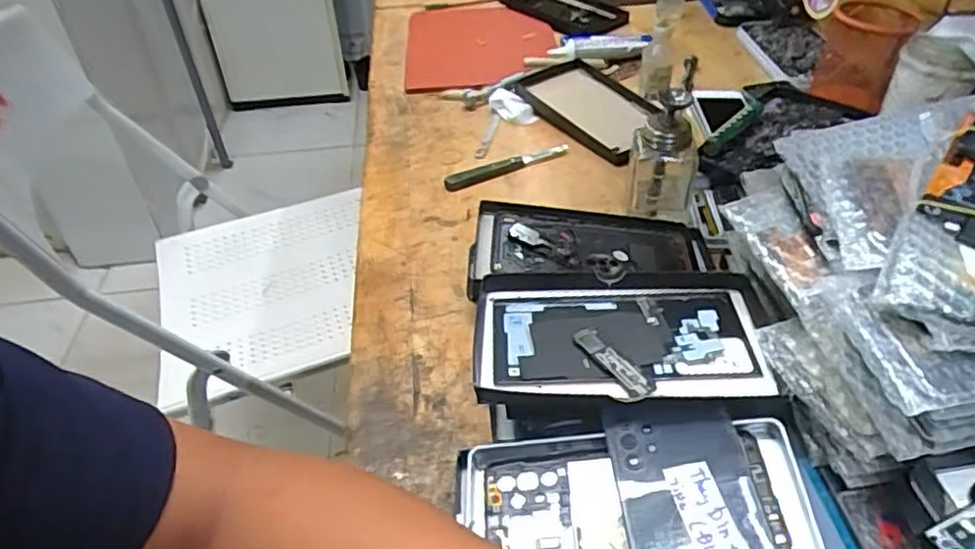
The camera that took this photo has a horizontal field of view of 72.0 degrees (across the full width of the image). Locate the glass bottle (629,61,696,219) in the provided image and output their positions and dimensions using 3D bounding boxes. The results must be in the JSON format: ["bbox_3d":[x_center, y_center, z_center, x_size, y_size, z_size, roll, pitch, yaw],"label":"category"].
[{"bbox_3d":[0.150,-0.109,0.563,0.055,0.131,0.054,9,43,14],"label":"glass bottle"}]

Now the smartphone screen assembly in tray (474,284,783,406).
[{"bbox_3d":[0.082,0.045,0.431,0.178,0.016,0.103,-1,41,3],"label":"smartphone screen assembly in tray"}]

